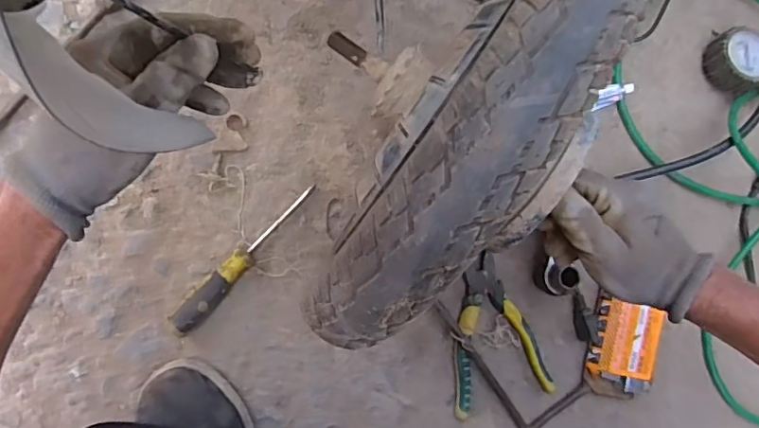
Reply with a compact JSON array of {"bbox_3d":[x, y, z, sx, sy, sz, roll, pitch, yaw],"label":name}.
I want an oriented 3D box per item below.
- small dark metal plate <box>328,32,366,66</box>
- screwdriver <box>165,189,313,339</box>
[{"bbox_3d":[-0.024,-0.122,0.405,0.031,0.010,0.011,40,83,-8],"label":"small dark metal plate"},{"bbox_3d":[-0.131,0.043,0.541,0.024,0.031,0.185,45,82,-8],"label":"screwdriver"}]

